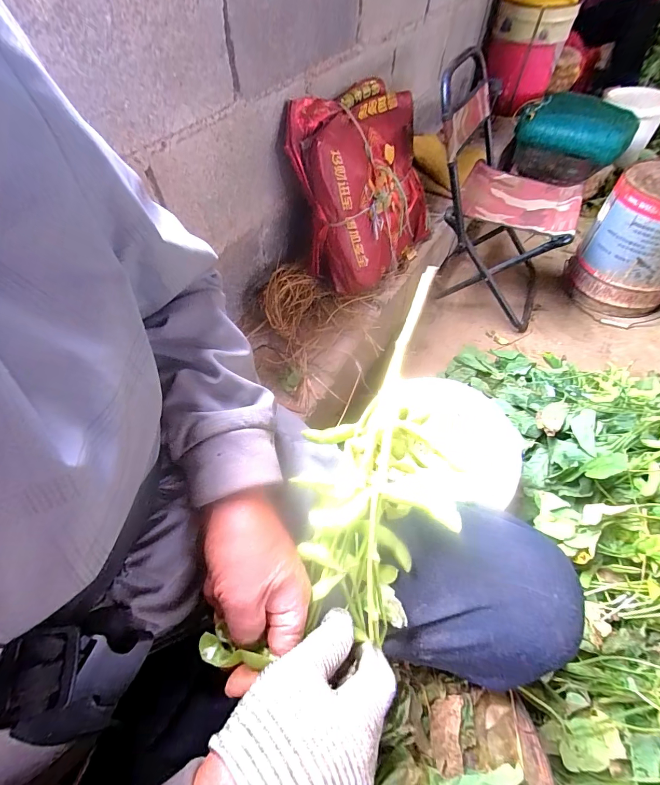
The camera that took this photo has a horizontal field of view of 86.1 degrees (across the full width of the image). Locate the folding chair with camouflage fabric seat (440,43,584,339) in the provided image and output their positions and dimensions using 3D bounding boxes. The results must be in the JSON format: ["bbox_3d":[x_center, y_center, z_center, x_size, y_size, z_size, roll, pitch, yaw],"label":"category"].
[{"bbox_3d":[0.466,-0.511,0.974,0.406,0.503,0.341,21,59,14],"label":"folding chair with camouflage fabric seat"}]

